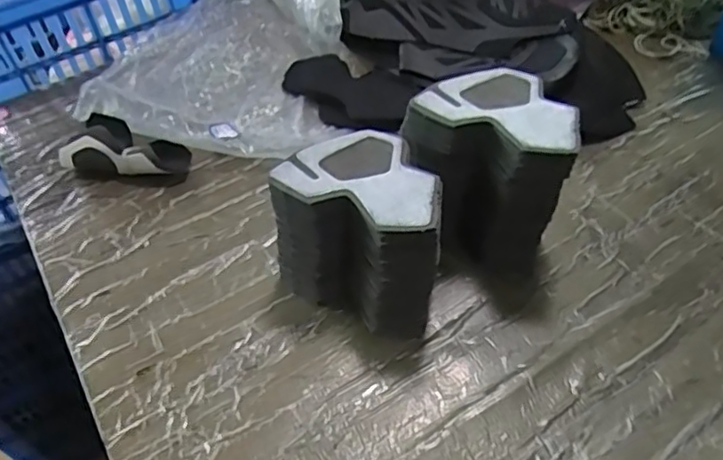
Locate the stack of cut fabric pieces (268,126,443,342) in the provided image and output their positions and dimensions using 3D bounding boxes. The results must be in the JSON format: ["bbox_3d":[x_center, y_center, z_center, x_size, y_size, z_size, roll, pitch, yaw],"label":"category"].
[{"bbox_3d":[0.009,0.000,0.476,0.128,0.114,0.102,20,53,20],"label":"stack of cut fabric pieces"}]

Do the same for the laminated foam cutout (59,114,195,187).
[{"bbox_3d":[-0.232,-0.082,0.598,0.120,0.054,0.064,7,50,10],"label":"laminated foam cutout"}]

